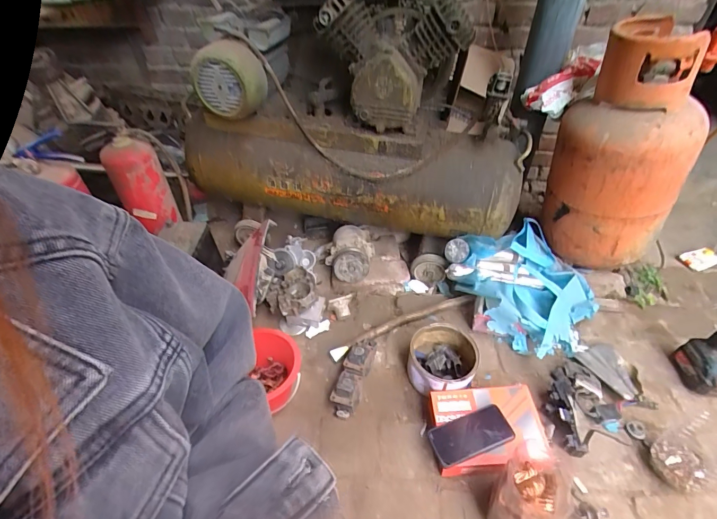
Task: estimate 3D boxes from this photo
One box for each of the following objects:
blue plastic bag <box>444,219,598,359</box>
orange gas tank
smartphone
[{"bbox_3d":[0.464,0.066,1.033,0.343,0.184,0.336,-17,42,-16],"label":"blue plastic bag"},{"bbox_3d":[0.702,-0.280,1.034,0.301,0.568,0.261,16,46,19],"label":"orange gas tank"},{"bbox_3d":[0.224,0.346,0.754,0.162,0.012,0.079,-15,44,-13],"label":"smartphone"}]

